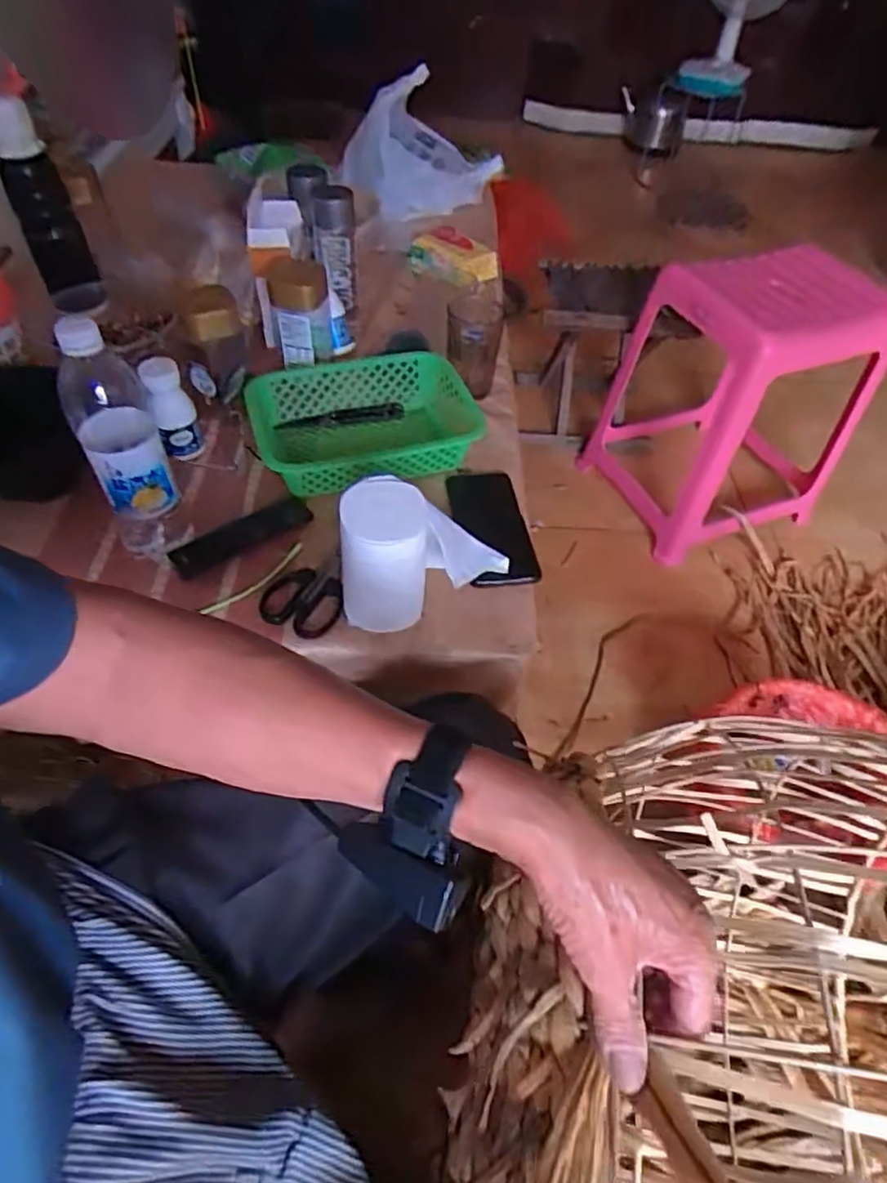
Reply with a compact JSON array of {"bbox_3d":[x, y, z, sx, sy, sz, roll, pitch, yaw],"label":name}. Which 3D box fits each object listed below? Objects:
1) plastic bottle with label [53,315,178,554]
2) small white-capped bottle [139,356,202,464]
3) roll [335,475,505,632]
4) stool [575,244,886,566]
[{"bbox_3d":[-0.285,-0.129,0.577,0.063,0.226,0.062,-18,55,-17],"label":"plastic bottle with label"},{"bbox_3d":[-0.303,-0.204,0.727,0.045,0.106,0.039,-21,56,-19],"label":"small white-capped bottle"},{"bbox_3d":[-0.023,-0.044,0.605,0.164,0.122,0.085,-27,58,-23],"label":"roll"},{"bbox_3d":[0.535,-0.367,1.235,0.365,0.453,0.358,-19,55,-17],"label":"stool"}]

